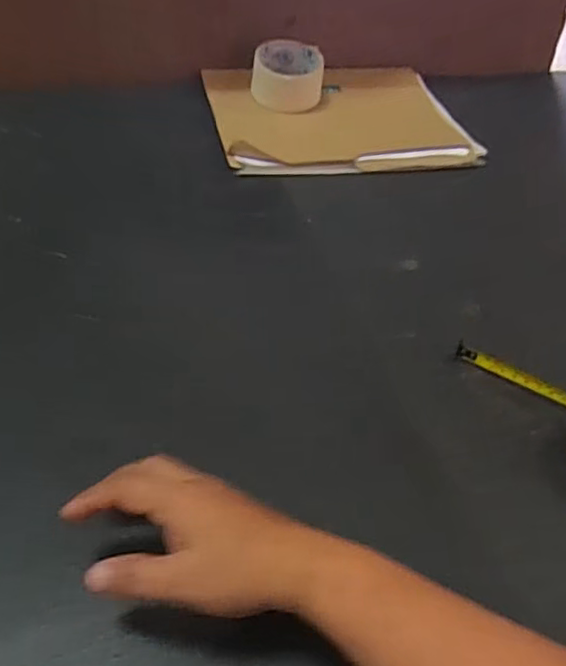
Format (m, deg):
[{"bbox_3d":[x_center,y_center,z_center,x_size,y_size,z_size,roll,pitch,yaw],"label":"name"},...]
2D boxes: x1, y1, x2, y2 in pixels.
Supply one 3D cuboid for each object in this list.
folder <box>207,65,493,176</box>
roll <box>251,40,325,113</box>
[{"bbox_3d":[0.063,-0.271,0.775,0.295,0.020,0.241,-7,47,-12],"label":"folder"},{"bbox_3d":[0.007,-0.324,0.785,0.085,0.057,0.085,3,46,-3],"label":"roll"}]

